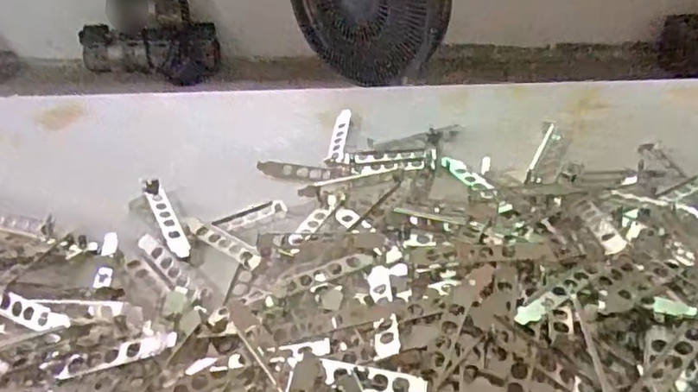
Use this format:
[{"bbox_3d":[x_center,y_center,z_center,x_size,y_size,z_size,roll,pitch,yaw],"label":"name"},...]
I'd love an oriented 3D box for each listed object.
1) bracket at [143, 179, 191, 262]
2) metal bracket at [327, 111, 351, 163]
[{"bbox_3d":[-0.185,0.020,0.591,0.019,0.010,0.126,-20,43,-21],"label":"bracket"},{"bbox_3d":[-0.011,-0.073,0.710,0.019,0.008,0.106,3,40,5],"label":"metal bracket"}]

